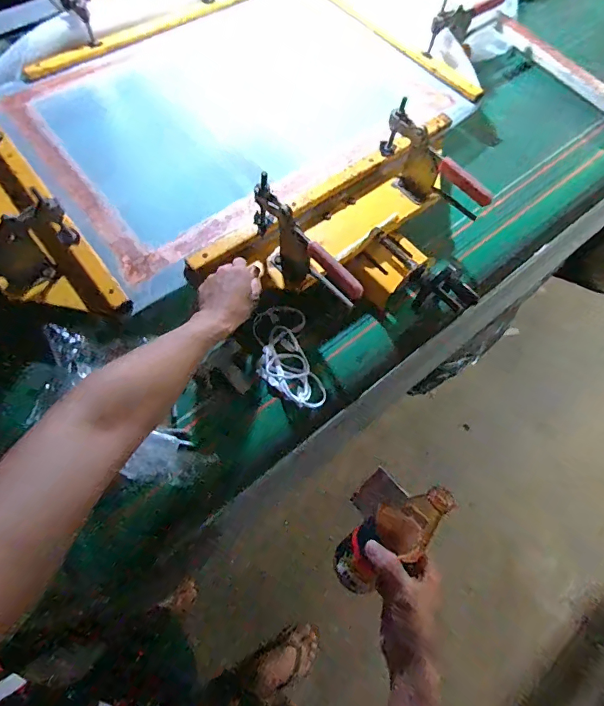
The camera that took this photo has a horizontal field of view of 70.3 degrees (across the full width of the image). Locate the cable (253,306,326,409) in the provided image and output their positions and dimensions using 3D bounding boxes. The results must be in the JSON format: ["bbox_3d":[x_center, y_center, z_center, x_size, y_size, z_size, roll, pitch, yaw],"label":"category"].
[{"bbox_3d":[-0.026,0.008,0.698,0.094,0.025,0.176,-13,67,-8],"label":"cable"}]

